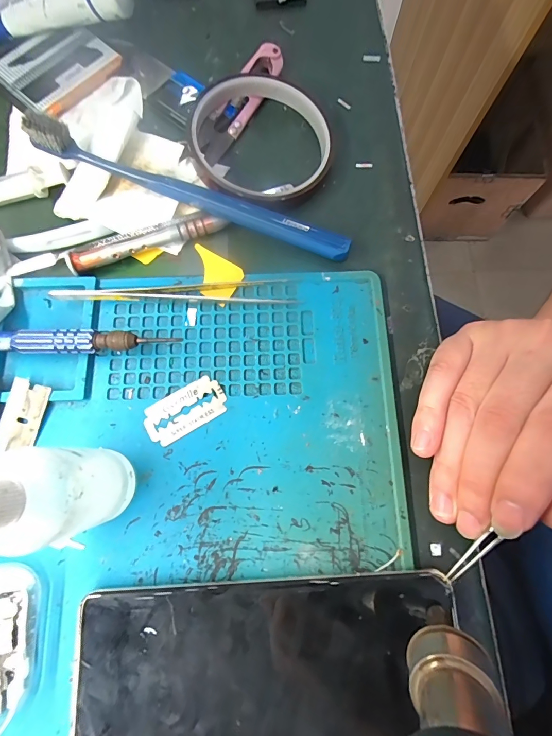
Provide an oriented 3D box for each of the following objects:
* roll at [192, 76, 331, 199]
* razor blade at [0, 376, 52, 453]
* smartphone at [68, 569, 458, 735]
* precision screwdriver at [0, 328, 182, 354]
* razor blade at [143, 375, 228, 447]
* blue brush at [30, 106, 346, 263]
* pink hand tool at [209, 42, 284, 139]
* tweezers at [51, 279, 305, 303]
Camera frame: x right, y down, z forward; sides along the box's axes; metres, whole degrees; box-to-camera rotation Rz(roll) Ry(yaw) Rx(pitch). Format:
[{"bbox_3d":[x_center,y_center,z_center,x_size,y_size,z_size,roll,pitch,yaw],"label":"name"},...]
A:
[{"bbox_3d":[-0.008,-0.136,0.212,0.083,0.022,0.084,0,76,-1],"label":"roll"},{"bbox_3d":[-0.129,0.025,0.179,0.019,0.004,0.037,13,82,0],"label":"razor blade"},{"bbox_3d":[-0.004,0.130,0.151,0.157,0.010,0.072,-2,76,-2],"label":"smartphone"},{"bbox_3d":[-0.112,-0.015,0.184,0.119,0.017,0.019,-2,76,-2],"label":"precision screwdriver"},{"bbox_3d":[-0.047,0.021,0.182,0.043,0.004,0.023,-30,78,-8],"label":"razor blade"},{"bbox_3d":[-0.046,-0.099,0.196,0.182,0.031,0.013,19,76,4],"label":"blue brush"},{"bbox_3d":[-0.018,-0.180,0.227,0.020,0.013,0.068,27,77,6],"label":"pink hand tool"},{"bbox_3d":[-0.054,-0.041,0.193,0.126,0.011,0.014,-3,76,-2],"label":"tweezers"}]

